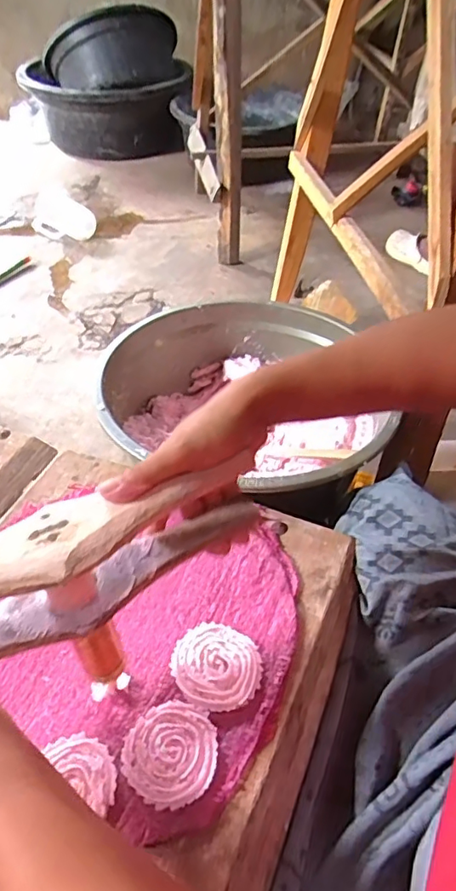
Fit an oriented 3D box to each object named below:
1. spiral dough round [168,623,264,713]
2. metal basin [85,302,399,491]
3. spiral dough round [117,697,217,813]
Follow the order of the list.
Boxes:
[{"bbox_3d":[-0.010,0.197,0.492,0.081,0.012,0.073,28,51,23],"label":"spiral dough round"},{"bbox_3d":[0.004,-0.047,0.807,0.354,0.160,0.398,2,45,0],"label":"metal basin"},{"bbox_3d":[-0.045,0.243,0.437,0.073,0.007,0.075,1,45,-1],"label":"spiral dough round"}]

